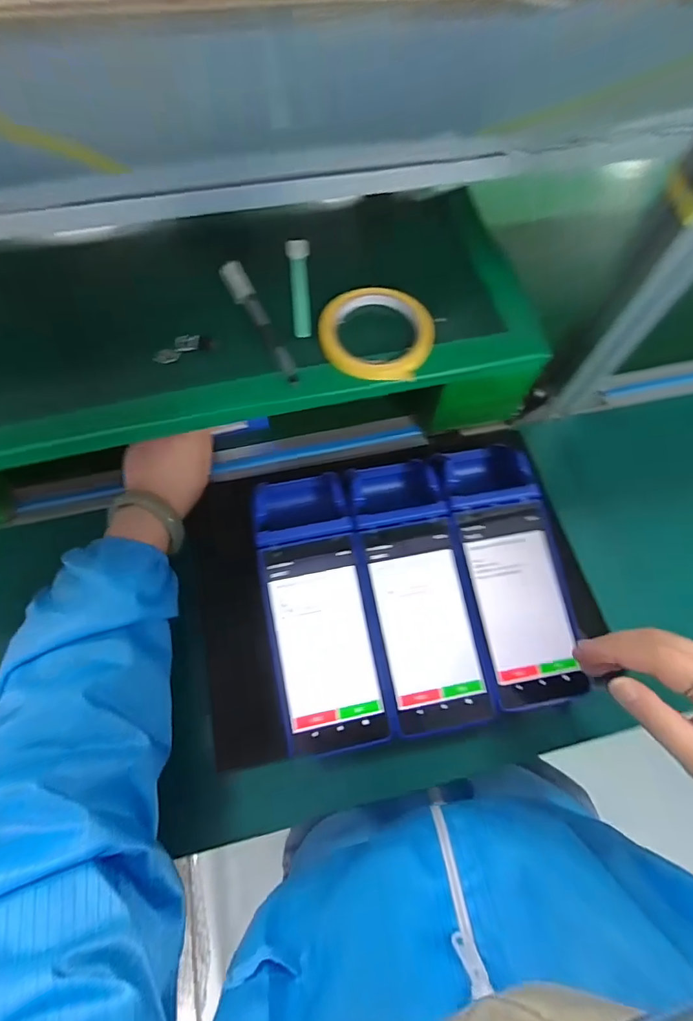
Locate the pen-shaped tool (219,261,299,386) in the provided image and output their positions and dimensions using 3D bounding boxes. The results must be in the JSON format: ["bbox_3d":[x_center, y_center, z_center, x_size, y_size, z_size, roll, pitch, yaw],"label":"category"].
[{"bbox_3d":[-0.078,-0.167,0.383,0.022,0.012,0.143,-24,70,-11],"label":"pen-shaped tool"}]

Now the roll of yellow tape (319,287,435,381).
[{"bbox_3d":[0.026,-0.154,0.375,0.097,0.017,0.087,9,68,2],"label":"roll of yellow tape"}]

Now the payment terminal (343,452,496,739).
[{"bbox_3d":[0.058,0.063,0.359,0.081,0.038,0.213,-11,68,-6],"label":"payment terminal"}]

